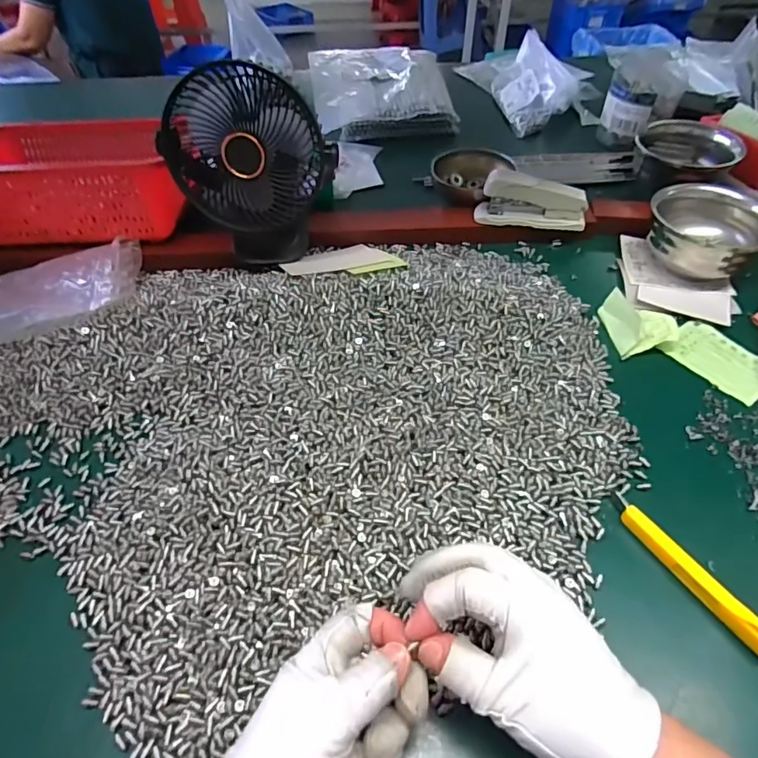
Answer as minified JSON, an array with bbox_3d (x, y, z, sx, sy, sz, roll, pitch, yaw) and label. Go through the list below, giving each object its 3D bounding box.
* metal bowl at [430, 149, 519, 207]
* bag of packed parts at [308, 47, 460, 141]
[{"bbox_3d":[0.118,-0.266,0.646,0.094,0.056,0.094,-1,50,1],"label":"metal bowl"},{"bbox_3d":[0.000,-0.512,0.863,0.224,0.047,0.285,-5,50,-2],"label":"bag of packed parts"}]

